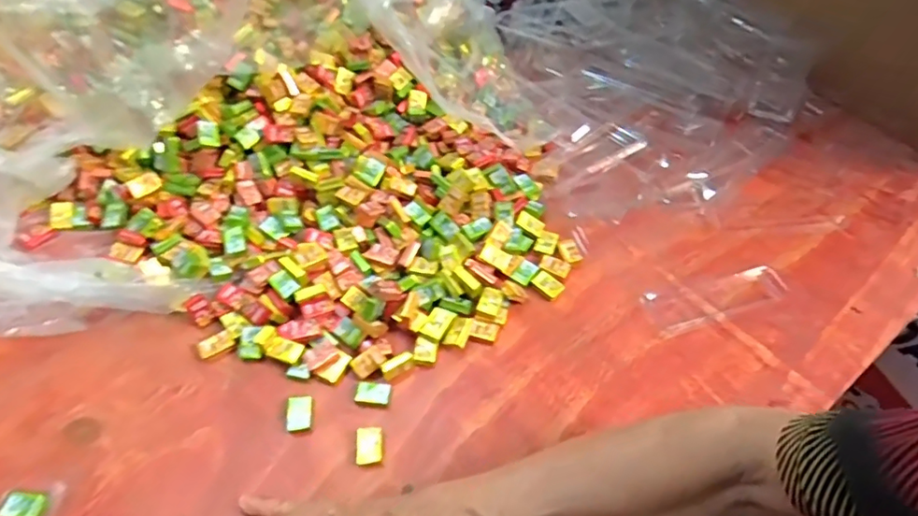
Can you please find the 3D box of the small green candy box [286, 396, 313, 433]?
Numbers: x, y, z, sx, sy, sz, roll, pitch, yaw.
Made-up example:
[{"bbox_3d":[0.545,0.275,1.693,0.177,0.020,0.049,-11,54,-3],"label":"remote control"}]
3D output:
[{"bbox_3d":[-0.117,0.115,0.408,0.018,0.008,0.026,-5,53,-6],"label":"small green candy box"}]

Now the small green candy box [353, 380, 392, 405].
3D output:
[{"bbox_3d":[-0.065,0.102,0.420,0.026,0.007,0.016,6,53,3],"label":"small green candy box"}]

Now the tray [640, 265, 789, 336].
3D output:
[{"bbox_3d":[0.226,0.032,0.485,0.130,0.010,0.040,-14,55,-12],"label":"tray"}]

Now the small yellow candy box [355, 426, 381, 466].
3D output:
[{"bbox_3d":[-0.065,0.136,0.400,0.018,0.009,0.027,-3,53,-4],"label":"small yellow candy box"}]

